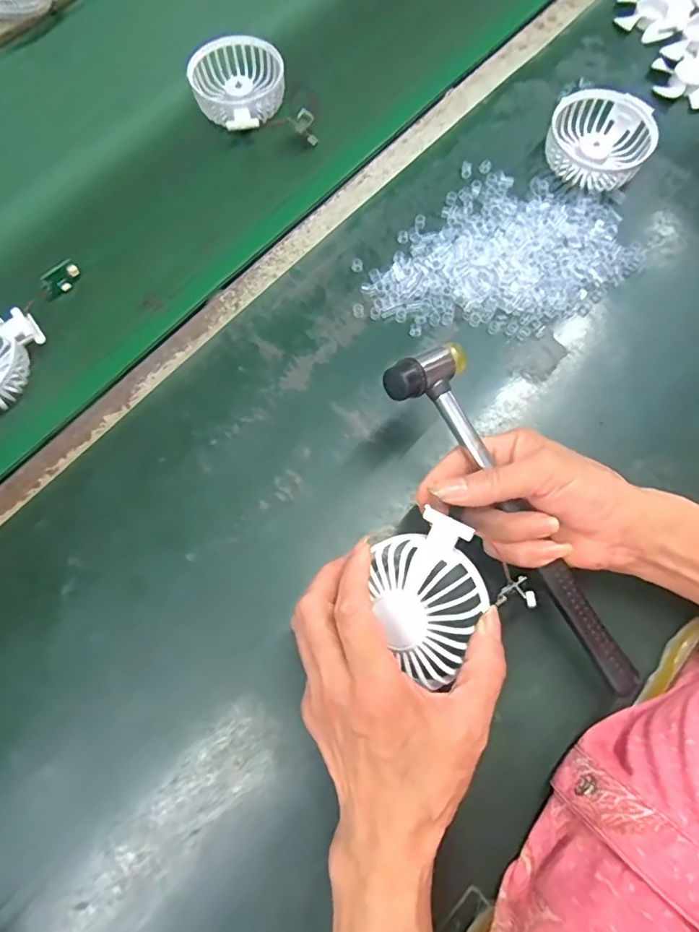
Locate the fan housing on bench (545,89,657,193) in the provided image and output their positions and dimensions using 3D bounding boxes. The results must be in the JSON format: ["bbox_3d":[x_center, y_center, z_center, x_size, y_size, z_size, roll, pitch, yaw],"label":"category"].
[{"bbox_3d":[0.220,-0.289,0.462,0.084,0.031,0.082,16,73,4],"label":"fan housing on bench"}]

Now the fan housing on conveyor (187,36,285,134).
[{"bbox_3d":[-0.105,-0.365,0.500,0.084,0.032,0.093,33,75,9],"label":"fan housing on conveyor"}]

